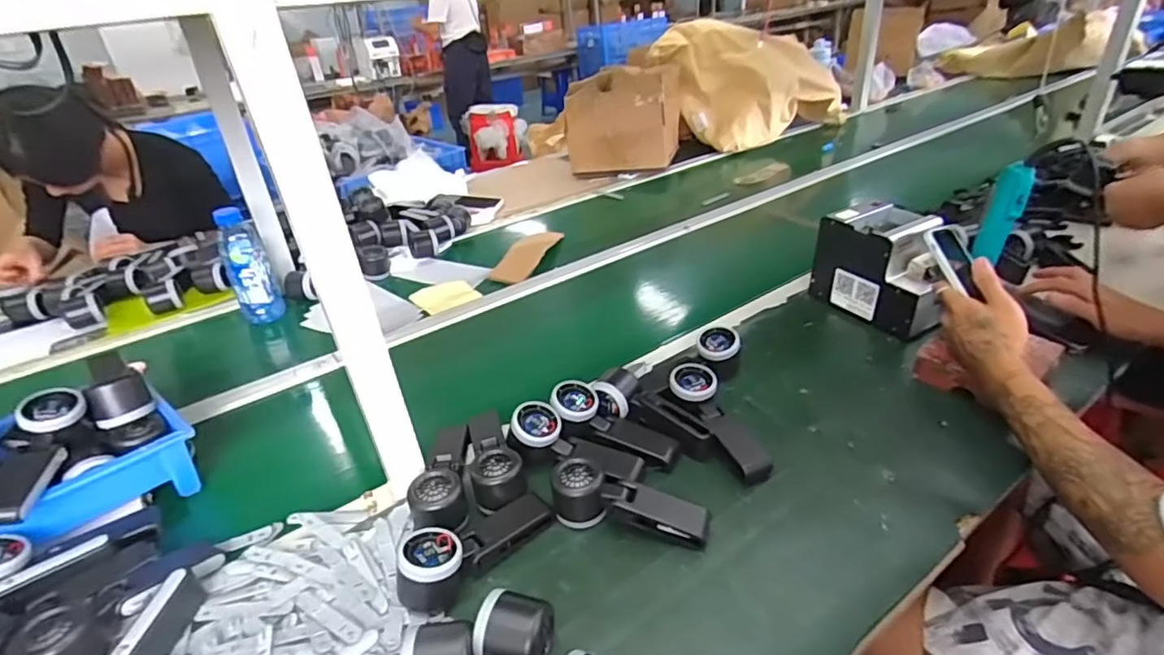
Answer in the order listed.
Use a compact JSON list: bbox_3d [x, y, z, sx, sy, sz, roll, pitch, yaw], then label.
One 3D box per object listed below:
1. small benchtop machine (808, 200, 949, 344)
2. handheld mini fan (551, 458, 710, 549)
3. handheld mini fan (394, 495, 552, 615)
[{"bbox_3d":[0.477,-0.088,0.902,0.131,0.155,0.205,-22,36,-27],"label":"small benchtop machine"},{"bbox_3d":[0.048,0.181,0.605,0.162,0.050,0.048,6,33,15],"label":"handheld mini fan"},{"bbox_3d":[-0.108,0.206,0.574,0.158,0.050,0.055,-29,40,-35],"label":"handheld mini fan"}]

